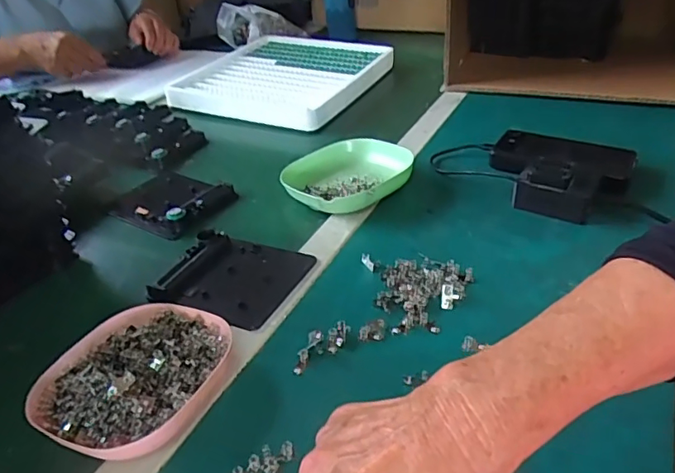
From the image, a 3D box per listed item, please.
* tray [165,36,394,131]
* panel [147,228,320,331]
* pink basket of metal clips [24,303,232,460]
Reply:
[{"bbox_3d":[-0.099,-0.284,0.970,0.320,0.038,0.325,12,39,20],"label":"tray"},{"bbox_3d":[-0.100,0.039,0.532,0.126,0.014,0.113,13,39,21],"label":"panel"},{"bbox_3d":[-0.155,0.104,0.419,0.127,0.032,0.135,13,39,21],"label":"pink basket of metal clips"}]

